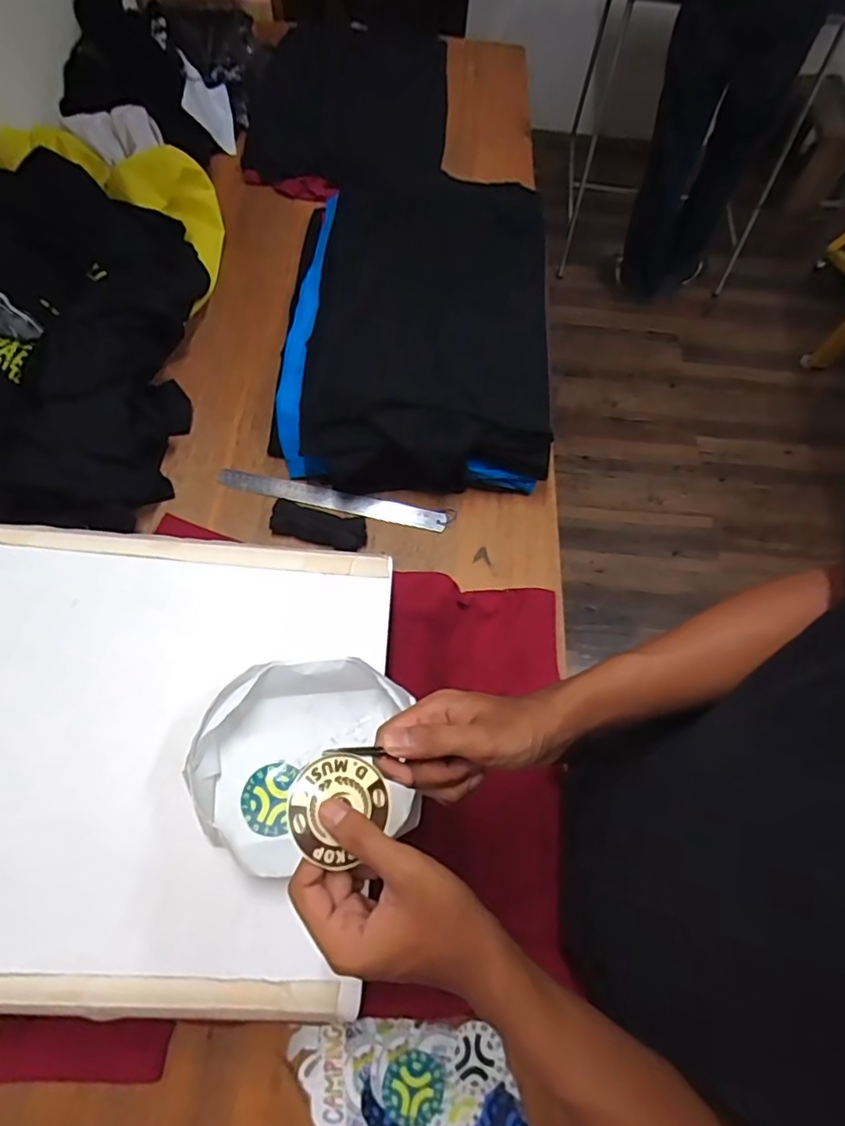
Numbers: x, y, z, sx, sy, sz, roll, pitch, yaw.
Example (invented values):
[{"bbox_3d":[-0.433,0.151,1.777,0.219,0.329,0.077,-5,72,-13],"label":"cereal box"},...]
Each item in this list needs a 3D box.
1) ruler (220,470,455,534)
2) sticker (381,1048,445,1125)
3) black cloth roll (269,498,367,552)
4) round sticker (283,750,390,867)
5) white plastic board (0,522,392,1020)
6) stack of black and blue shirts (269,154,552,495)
[{"bbox_3d":[-0.125,-0.090,0.804,0.319,0.005,0.030,12,77,1],"label":"ruler"},{"bbox_3d":[-0.009,0.499,0.543,0.057,0.005,0.054,2,66,-4],"label":"sticker"},{"bbox_3d":[-0.140,-0.051,0.774,0.130,0.020,0.051,18,66,3],"label":"black cloth roll"},{"bbox_3d":[-0.053,0.153,0.361,0.062,0.004,0.061,9,62,-18],"label":"round sticker"},{"bbox_3d":[-0.293,0.151,0.505,0.489,0.023,0.395,5,66,-2],"label":"white plastic board"},{"bbox_3d":[-0.014,-0.352,0.860,0.387,0.113,0.495,2,66,-4],"label":"stack of black and blue shirts"}]

